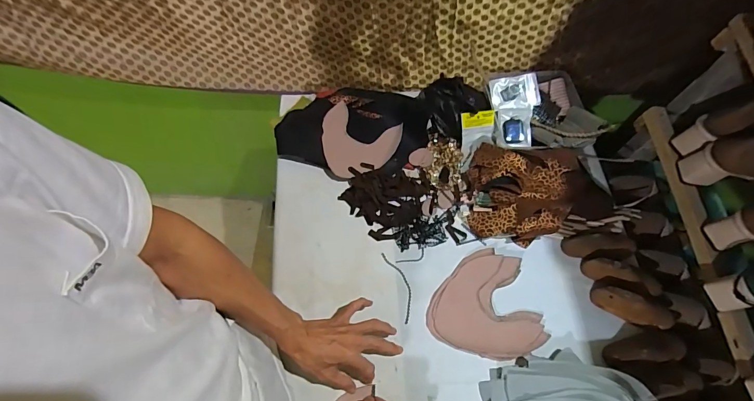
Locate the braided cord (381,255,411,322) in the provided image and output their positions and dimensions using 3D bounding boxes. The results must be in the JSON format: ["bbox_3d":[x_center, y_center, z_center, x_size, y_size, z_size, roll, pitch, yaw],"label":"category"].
[{"bbox_3d":[0.043,0.154,0.671,0.030,0.005,0.131,-15,65,-9],"label":"braided cord"}]

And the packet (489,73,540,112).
[{"bbox_3d":[0.296,-0.231,0.795,0.101,0.015,0.072,-8,85,3],"label":"packet"}]

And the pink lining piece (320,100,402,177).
[{"bbox_3d":[-0.045,-0.121,0.767,0.155,0.018,0.157,23,65,9],"label":"pink lining piece"}]

